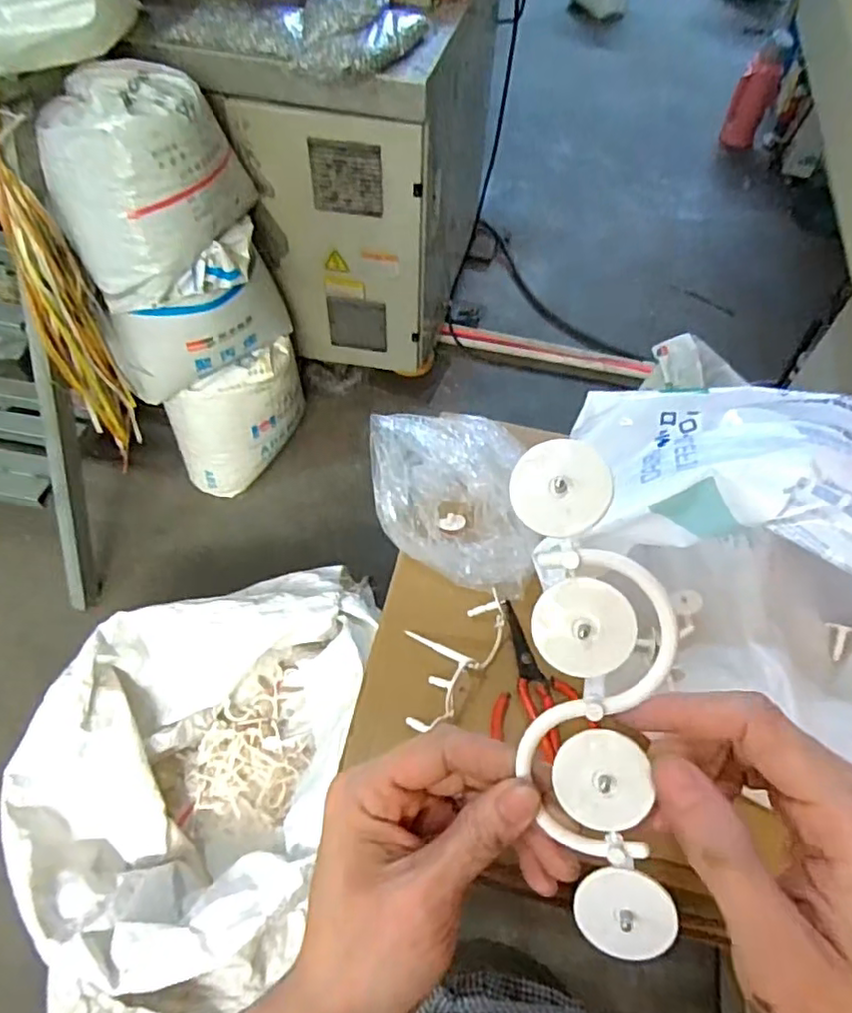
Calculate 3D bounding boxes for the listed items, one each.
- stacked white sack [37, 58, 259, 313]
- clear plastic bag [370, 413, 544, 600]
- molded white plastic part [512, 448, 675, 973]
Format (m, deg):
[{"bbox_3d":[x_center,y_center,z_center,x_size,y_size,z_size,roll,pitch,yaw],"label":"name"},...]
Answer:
[{"bbox_3d":[-0.501,-0.591,1.156,0.243,0.279,0.333,14,56,7],"label":"stacked white sack"},{"bbox_3d":[0.026,-0.012,0.664,0.156,0.086,0.165,-5,56,-6],"label":"clear plastic bag"},{"bbox_3d":[0.060,0.068,0.222,0.050,0.012,0.177,-2,95,18],"label":"molded white plastic part"}]

